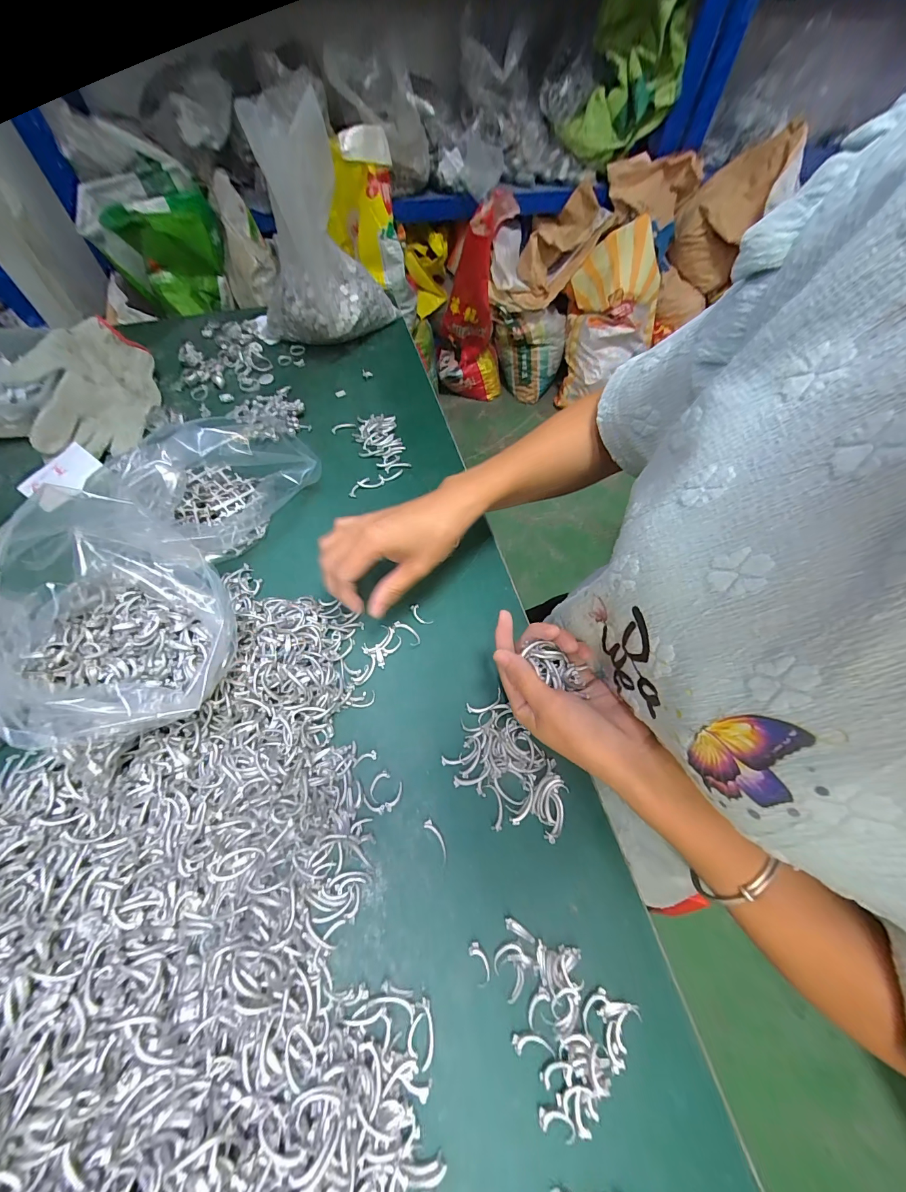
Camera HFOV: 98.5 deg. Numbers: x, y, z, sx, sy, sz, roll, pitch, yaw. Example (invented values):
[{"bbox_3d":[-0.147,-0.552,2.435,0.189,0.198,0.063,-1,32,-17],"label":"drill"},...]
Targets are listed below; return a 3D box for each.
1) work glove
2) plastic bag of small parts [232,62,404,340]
[{"bbox_3d":[-0.427,-0.245,0.460,0.120,0.060,0.164,-17,63,-12],"label":"work glove"},{"bbox_3d":[-0.176,-0.454,0.490,0.127,0.241,0.158,28,63,12],"label":"plastic bag of small parts"}]

